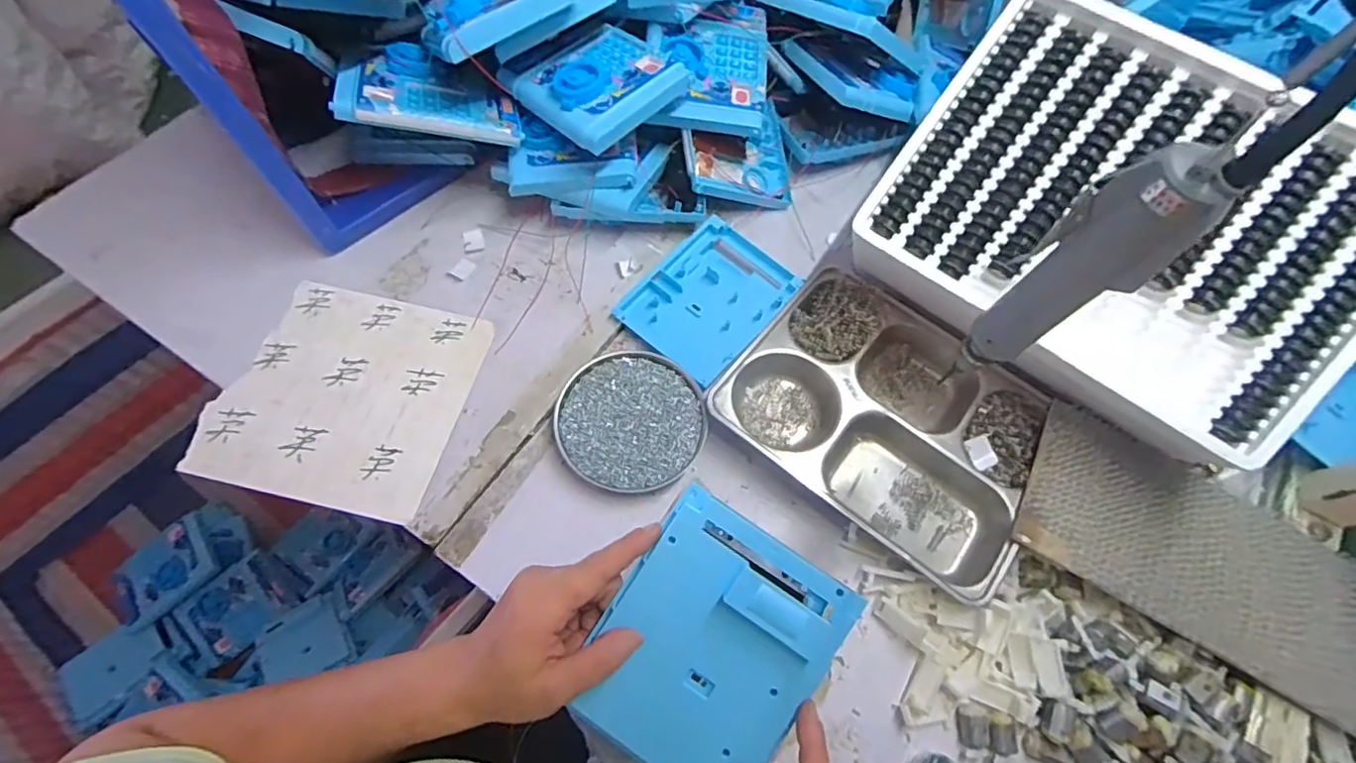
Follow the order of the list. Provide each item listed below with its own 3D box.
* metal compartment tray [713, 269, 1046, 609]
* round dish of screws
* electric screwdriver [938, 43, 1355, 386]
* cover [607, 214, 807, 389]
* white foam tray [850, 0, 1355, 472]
[{"bbox_3d":[0.193,0.030,0.538,0.271,0.033,0.205,36,74,13],"label":"metal compartment tray"},{"bbox_3d":[-0.043,0.035,0.542,0.133,0.022,0.130,1,64,-2],"label":"round dish of screws"},{"bbox_3d":[0.213,-0.062,0.305,0.045,0.235,0.032,19,65,7],"label":"electric screwdriver"},{"bbox_3d":[0.033,-0.086,0.594,0.128,0.014,0.158,39,69,15],"label":"cover"},{"bbox_3d":[0.359,-0.128,0.483,0.346,0.081,0.277,35,97,13],"label":"white foam tray"}]

